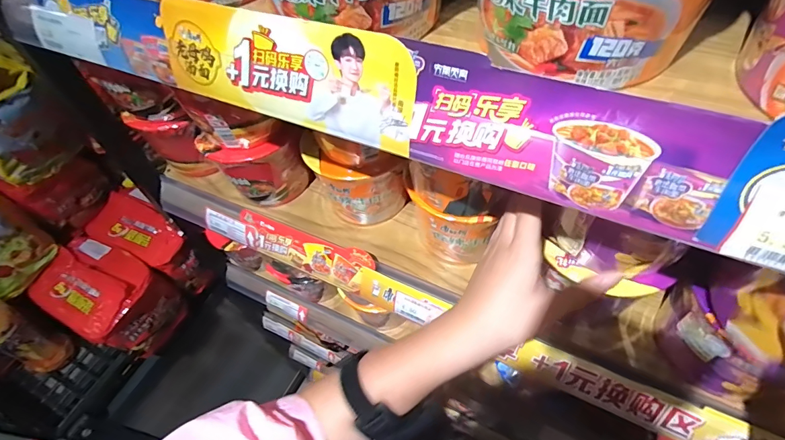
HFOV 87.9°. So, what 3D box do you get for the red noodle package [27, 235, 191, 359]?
[{"bbox_3d":[-0.492,0.141,0.722,0.185,0.151,0.134,17,57,18],"label":"red noodle package"}]

